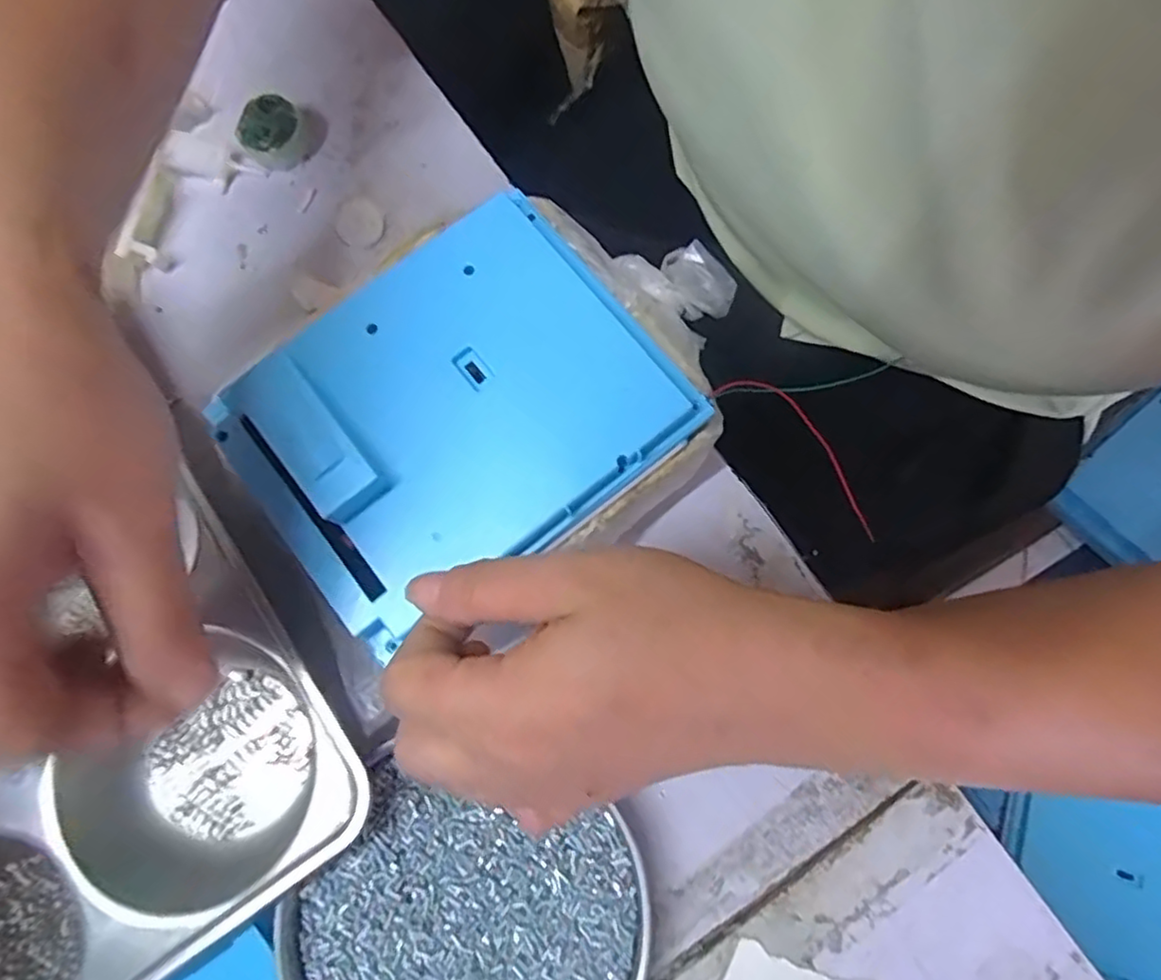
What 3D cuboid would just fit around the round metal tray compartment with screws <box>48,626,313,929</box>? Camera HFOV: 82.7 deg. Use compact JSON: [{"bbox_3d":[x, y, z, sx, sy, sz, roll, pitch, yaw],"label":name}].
[{"bbox_3d":[-0.149,0.116,0.259,0.087,0.033,0.085,-44,80,-9],"label":"round metal tray compartment with screws"}]

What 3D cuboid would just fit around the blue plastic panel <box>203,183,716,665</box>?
[{"bbox_3d":[-0.050,-0.033,0.251,0.154,0.021,0.124,-37,79,-8],"label":"blue plastic panel"}]

